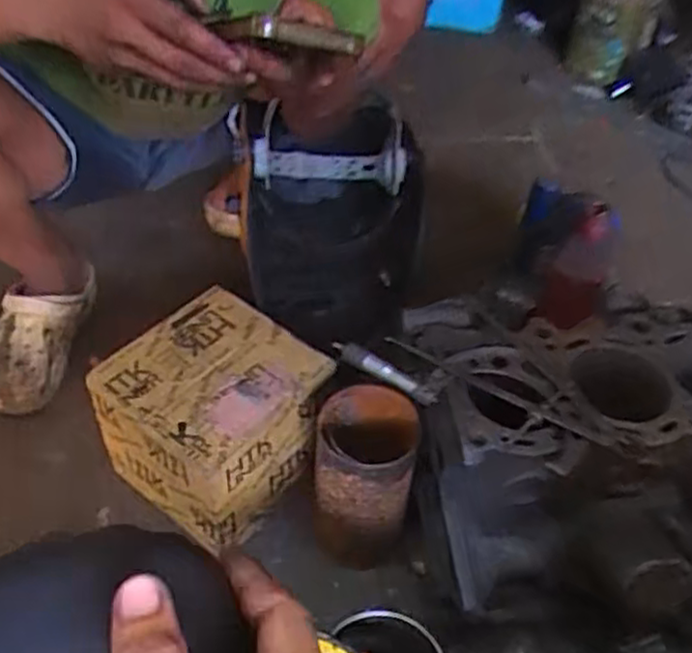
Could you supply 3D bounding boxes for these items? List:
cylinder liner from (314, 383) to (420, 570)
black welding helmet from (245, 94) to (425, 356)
[{"bbox_3d":[0.017,0.159,0.760,0.094,0.186,0.095,3,45,-1],"label":"cylinder liner"},{"bbox_3d":[-0.024,-0.137,0.948,0.197,0.276,0.221,-1,45,-5],"label":"black welding helmet"}]

